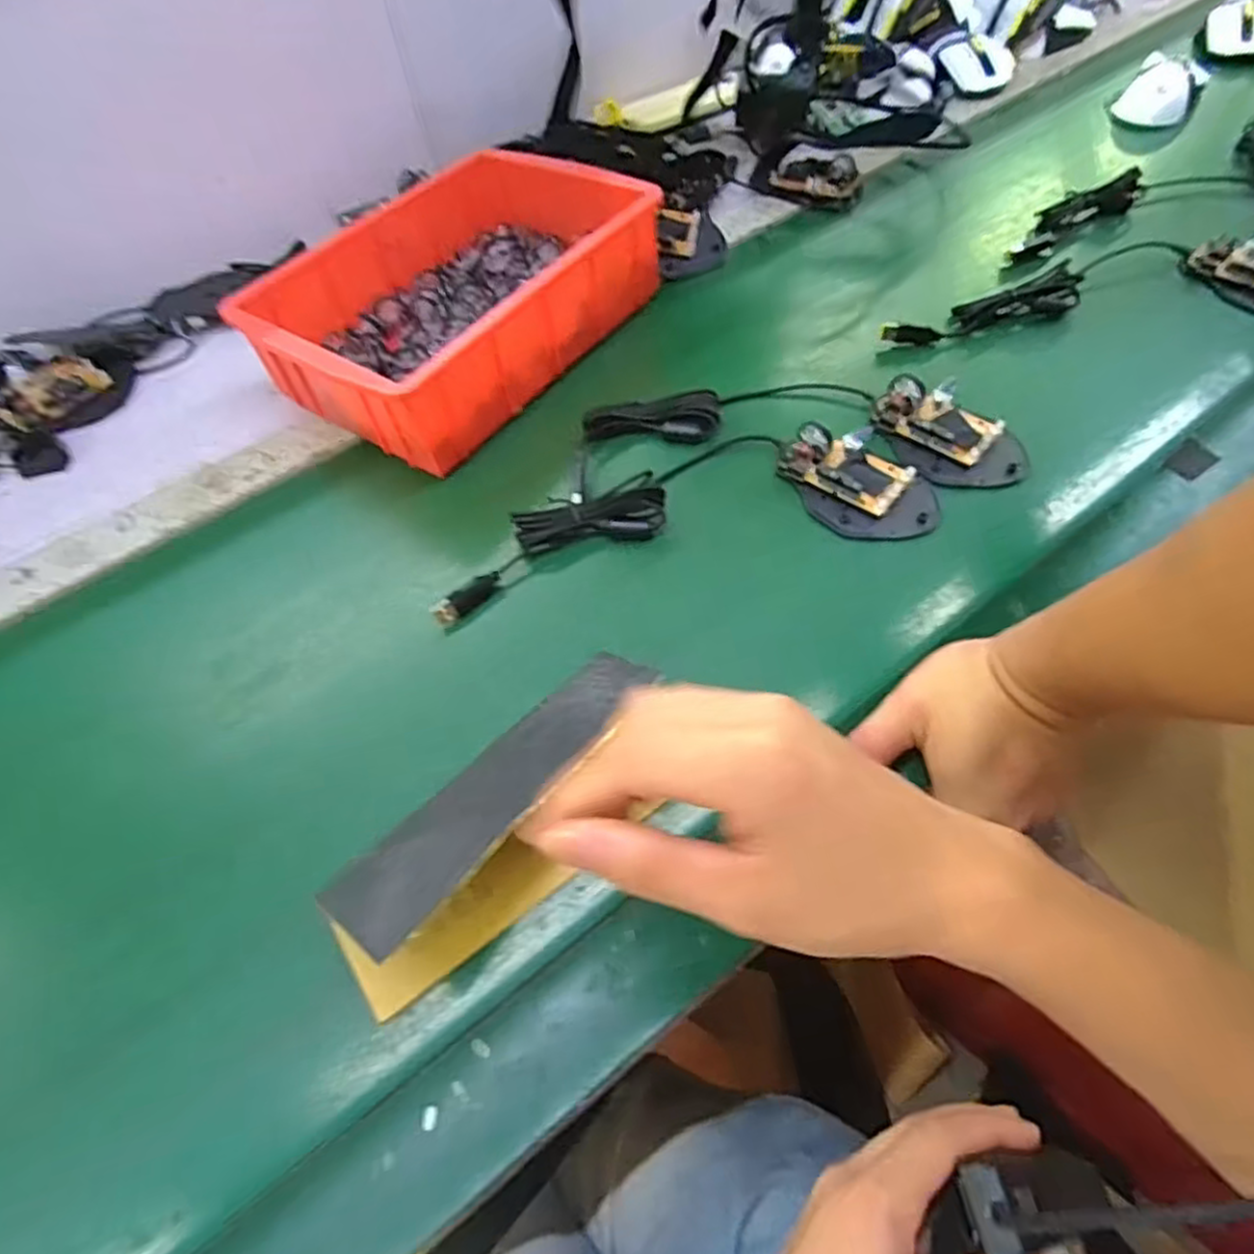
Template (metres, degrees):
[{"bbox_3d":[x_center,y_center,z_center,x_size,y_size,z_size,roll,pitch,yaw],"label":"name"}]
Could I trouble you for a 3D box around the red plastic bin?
[{"bbox_3d":[-0.128,-0.261,0.564,0.194,0.081,0.276,31,65,22],"label":"red plastic bin"}]

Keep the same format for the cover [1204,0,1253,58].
[{"bbox_3d":[0.675,-0.657,0.787,0.065,0.041,0.100,20,59,17],"label":"cover"}]

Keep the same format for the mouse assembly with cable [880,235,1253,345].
[{"bbox_3d":[0.371,-0.280,0.572,0.342,0.019,0.114,-3,55,2],"label":"mouse assembly with cable"}]

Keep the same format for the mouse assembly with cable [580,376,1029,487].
[{"bbox_3d":[0.125,-0.156,0.509,0.292,0.026,0.090,8,58,10],"label":"mouse assembly with cable"}]

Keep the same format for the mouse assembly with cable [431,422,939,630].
[{"bbox_3d":[0.036,-0.082,0.468,0.318,0.028,0.104,-11,57,-2],"label":"mouse assembly with cable"}]

